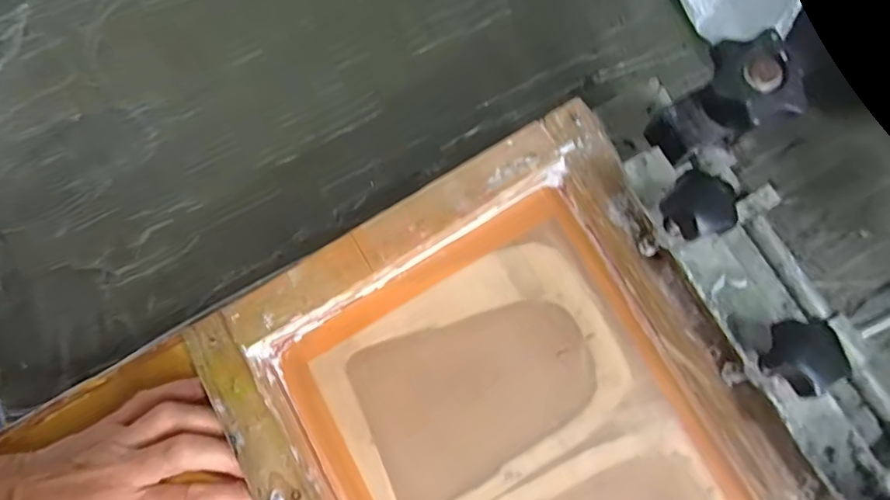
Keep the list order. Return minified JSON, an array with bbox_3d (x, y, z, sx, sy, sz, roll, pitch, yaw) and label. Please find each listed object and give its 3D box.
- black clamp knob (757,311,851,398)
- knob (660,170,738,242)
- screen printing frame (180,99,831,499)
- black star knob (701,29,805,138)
[{"bbox_3d":[0.159,0.048,0.247,0.035,0.028,0.031,-18,78,-1],"label":"black clamp knob"},{"bbox_3d":[0.121,-0.020,0.265,0.028,0.028,0.030,-1,79,3],"label":"knob"},{"bbox_3d":[0.046,0.130,0.297,0.257,0.042,0.344,-28,79,-5],"label":"screen printing frame"},{"bbox_3d":[0.149,-0.081,0.276,0.046,0.031,0.046,-17,78,-1],"label":"black star knob"}]

